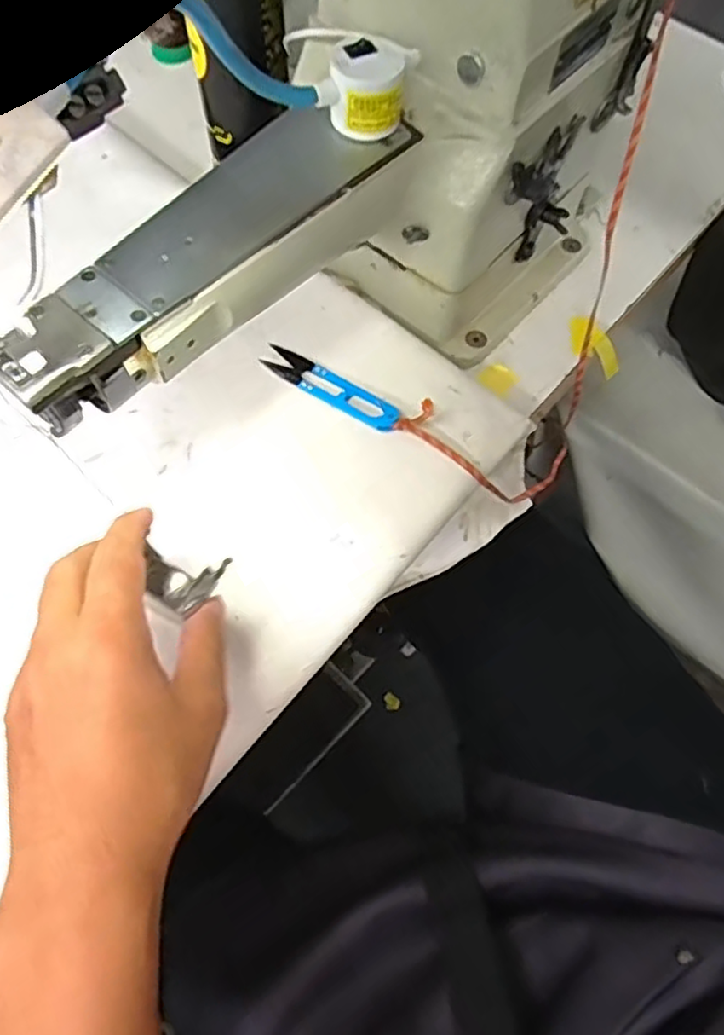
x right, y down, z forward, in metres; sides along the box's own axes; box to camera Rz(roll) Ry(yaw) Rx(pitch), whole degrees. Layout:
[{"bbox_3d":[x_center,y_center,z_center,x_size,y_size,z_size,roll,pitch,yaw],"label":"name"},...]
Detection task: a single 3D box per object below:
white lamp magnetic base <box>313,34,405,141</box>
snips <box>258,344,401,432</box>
[{"bbox_3d":[0.000,-0.211,0.328,0.039,0.033,0.030,7,66,3],"label":"white lamp magnetic base"},{"bbox_3d":[-0.020,-0.085,0.431,0.101,0.006,0.021,32,69,13],"label":"snips"}]

